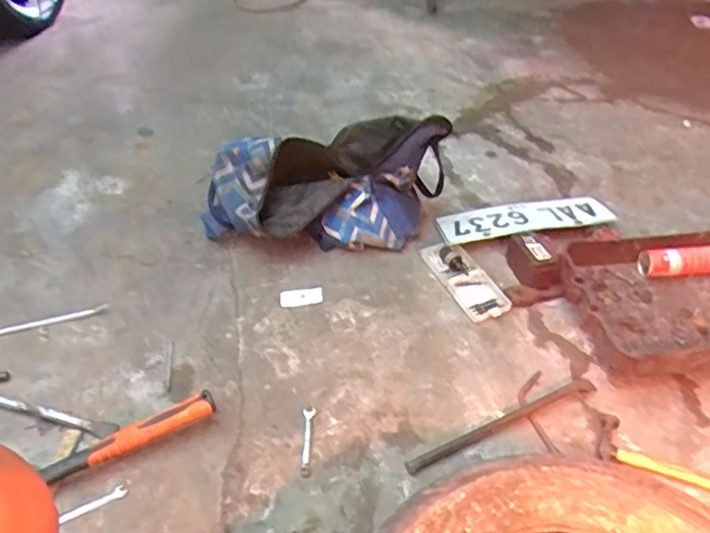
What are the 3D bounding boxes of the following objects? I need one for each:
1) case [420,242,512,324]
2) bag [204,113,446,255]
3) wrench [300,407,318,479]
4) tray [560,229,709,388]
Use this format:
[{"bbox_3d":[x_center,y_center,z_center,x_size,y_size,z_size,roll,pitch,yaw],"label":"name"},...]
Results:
[{"bbox_3d":[0.225,0.023,1.265,0.089,0.027,0.230,-18,42,-19],"label":"case"},{"bbox_3d":[-0.076,-0.188,1.334,0.514,0.251,0.206,2,39,4],"label":"bag"},{"bbox_3d":[-0.076,0.282,0.987,0.021,0.004,0.136,-2,39,-1],"label":"wrench"},{"bbox_3d":[0.603,0.073,1.123,0.420,0.105,0.318,-3,36,-2],"label":"tray"}]

